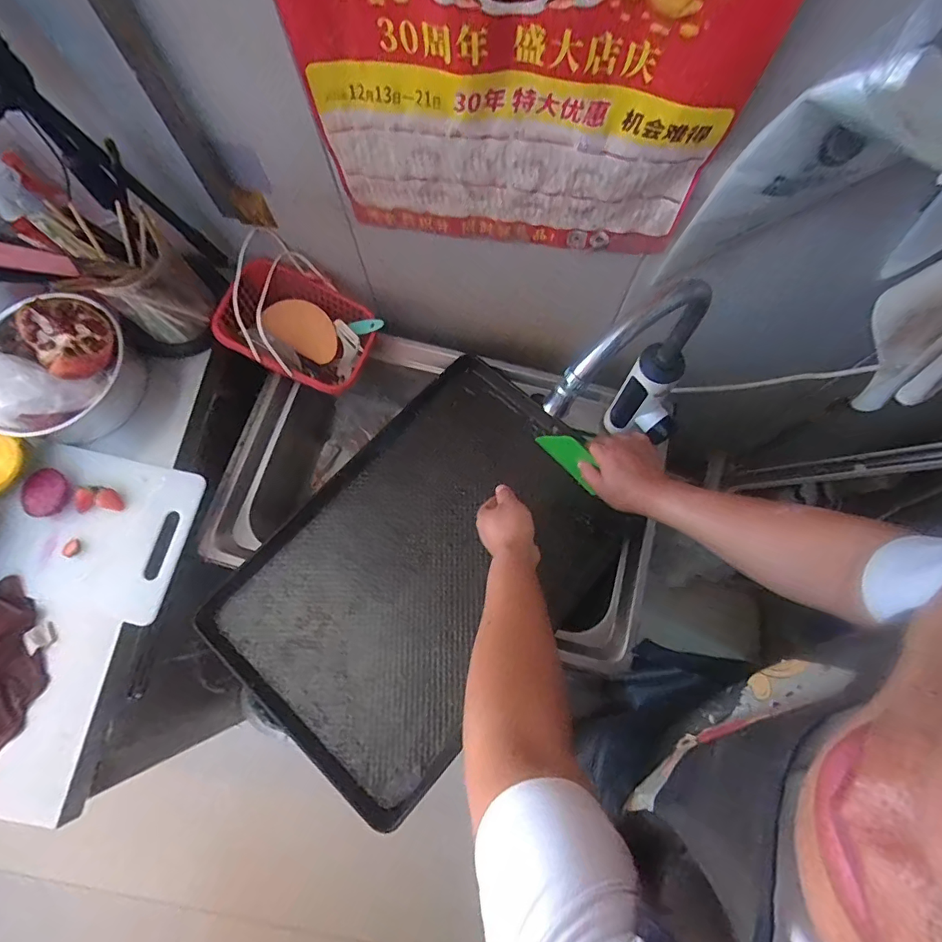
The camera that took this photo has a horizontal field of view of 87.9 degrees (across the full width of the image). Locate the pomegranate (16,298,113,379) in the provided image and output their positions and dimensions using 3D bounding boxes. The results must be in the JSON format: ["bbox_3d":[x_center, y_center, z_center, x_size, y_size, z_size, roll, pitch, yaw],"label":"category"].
[{"bbox_3d":[-0.539,-0.177,0.667,0.100,0.068,0.103,30,76,8],"label":"pomegranate"}]

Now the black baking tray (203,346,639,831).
[{"bbox_3d":[-0.057,0.131,0.746,0.404,0.031,0.584,40,73,12],"label":"black baking tray"}]

